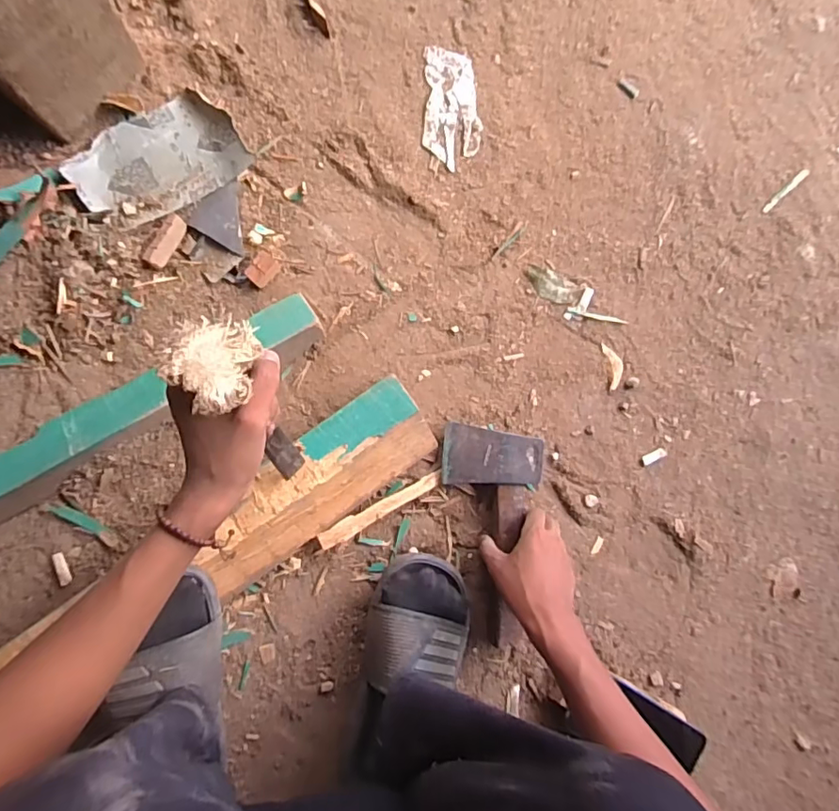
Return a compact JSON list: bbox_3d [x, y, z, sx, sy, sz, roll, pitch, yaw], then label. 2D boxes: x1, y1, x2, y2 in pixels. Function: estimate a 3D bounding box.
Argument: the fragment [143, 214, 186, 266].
[{"bbox_3d":[-0.257,-0.166,0.548,0.020,0.015,0.056,33,87,-9],"label":"fragment"}]

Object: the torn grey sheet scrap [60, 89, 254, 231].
[{"bbox_3d":[-0.265,-0.248,0.552,0.163,0.017,0.095,-32,97,-7],"label":"torn grey sheet scrap"}]

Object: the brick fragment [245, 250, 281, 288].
[{"bbox_3d":[-0.166,-0.144,0.567,0.024,0.017,0.034,42,85,-9],"label":"brick fragment"}]

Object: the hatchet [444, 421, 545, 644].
[{"bbox_3d":[0.073,0.144,0.601,0.109,0.032,0.236,6,92,-10],"label":"hatchet"}]

